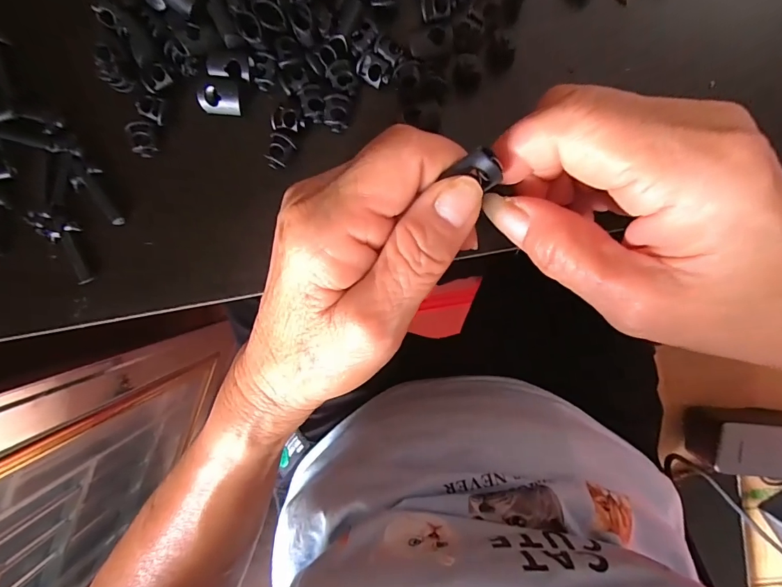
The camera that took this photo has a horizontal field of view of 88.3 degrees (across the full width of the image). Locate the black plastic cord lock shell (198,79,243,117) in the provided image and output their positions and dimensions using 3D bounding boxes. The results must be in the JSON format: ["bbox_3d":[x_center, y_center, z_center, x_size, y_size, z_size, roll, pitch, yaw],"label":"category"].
[{"bbox_3d":[-0.080,-0.093,0.190,0.020,0.007,0.014,6,95,3],"label":"black plastic cord lock shell"}]

